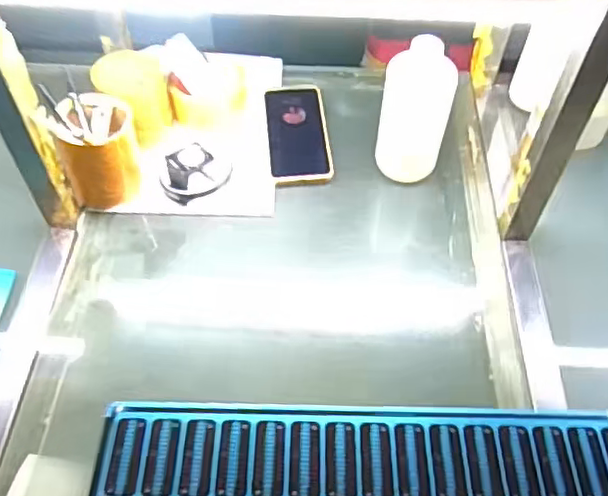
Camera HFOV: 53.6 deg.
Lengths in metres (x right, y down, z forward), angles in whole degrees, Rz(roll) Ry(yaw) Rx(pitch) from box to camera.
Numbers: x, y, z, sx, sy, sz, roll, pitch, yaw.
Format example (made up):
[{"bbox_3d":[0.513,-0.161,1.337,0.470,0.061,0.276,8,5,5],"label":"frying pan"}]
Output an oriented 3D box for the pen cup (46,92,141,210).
[{"bbox_3d":[-0.224,-0.109,0.660,0.078,0.132,0.084,0,53,0],"label":"pen cup"}]

